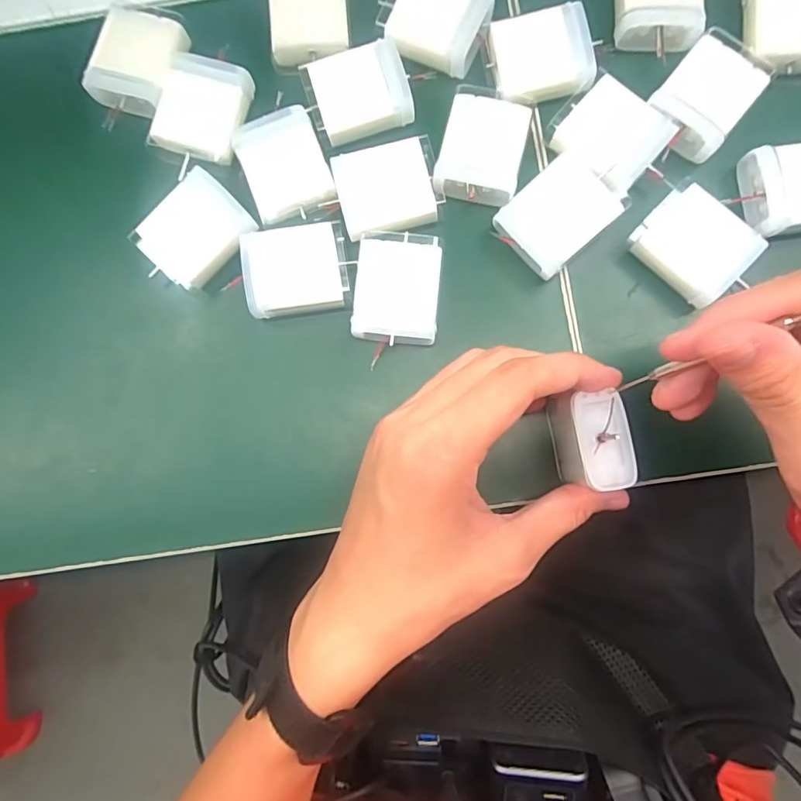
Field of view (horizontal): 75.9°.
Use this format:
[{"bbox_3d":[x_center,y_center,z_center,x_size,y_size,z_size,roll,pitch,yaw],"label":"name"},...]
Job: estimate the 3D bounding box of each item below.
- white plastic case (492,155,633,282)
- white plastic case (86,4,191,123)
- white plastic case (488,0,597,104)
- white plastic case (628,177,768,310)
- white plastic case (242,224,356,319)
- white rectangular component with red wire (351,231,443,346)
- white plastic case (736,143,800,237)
[{"bbox_3d":[0.075,-0.090,0.253,0.051,0.022,0.041,-43,83,-3],"label":"white plastic case"},{"bbox_3d":[-0.138,-0.179,0.270,0.042,0.012,0.051,20,84,5],"label":"white plastic case"},{"bbox_3d":[0.071,-0.175,0.260,0.047,0.013,0.046,-8,82,2],"label":"white plastic case"},{"bbox_3d":[0.143,-0.076,0.254,0.044,0.019,0.050,-44,83,-3],"label":"white plastic case"},{"bbox_3d":[-0.052,-0.065,0.259,0.050,0.017,0.043,-8,82,2],"label":"white plastic case"},{"bbox_3d":[-0.001,-0.056,0.257,0.041,0.014,0.054,4,83,4],"label":"white rectangular component with red wire"},{"bbox_3d":[0.198,-0.105,0.254,0.052,0.023,0.041,-8,82,2],"label":"white plastic case"}]

